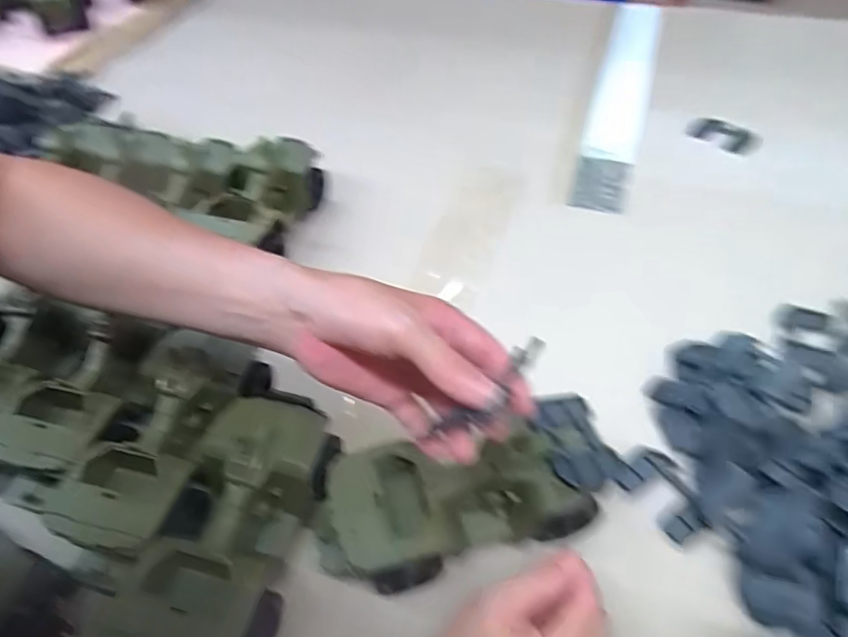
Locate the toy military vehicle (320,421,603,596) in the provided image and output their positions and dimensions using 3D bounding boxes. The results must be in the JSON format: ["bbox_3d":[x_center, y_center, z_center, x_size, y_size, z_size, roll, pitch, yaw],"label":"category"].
[{"bbox_3d":[0.016,0.124,0.387,0.168,0.085,0.071,-14,50,-8],"label":"toy military vehicle"}]

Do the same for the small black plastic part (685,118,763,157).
[{"bbox_3d":[0.368,-0.224,0.715,0.088,0.017,0.042,31,58,27],"label":"small black plastic part"}]

